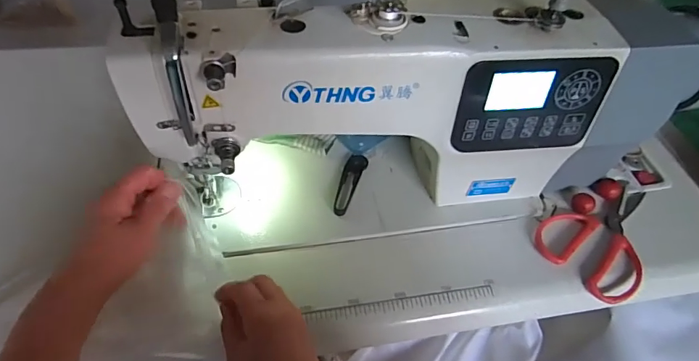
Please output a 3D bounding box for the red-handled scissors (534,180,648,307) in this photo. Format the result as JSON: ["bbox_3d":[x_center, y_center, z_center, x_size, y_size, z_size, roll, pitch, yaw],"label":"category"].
[{"bbox_3d":[0.314,0.061,0.557,0.179,0.017,0.118,-35,62,-28],"label":"red-handled scissors"}]

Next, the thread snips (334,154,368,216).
[{"bbox_3d":[-0.002,0.002,0.577,0.026,0.006,0.100,19,53,10],"label":"thread snips"}]

